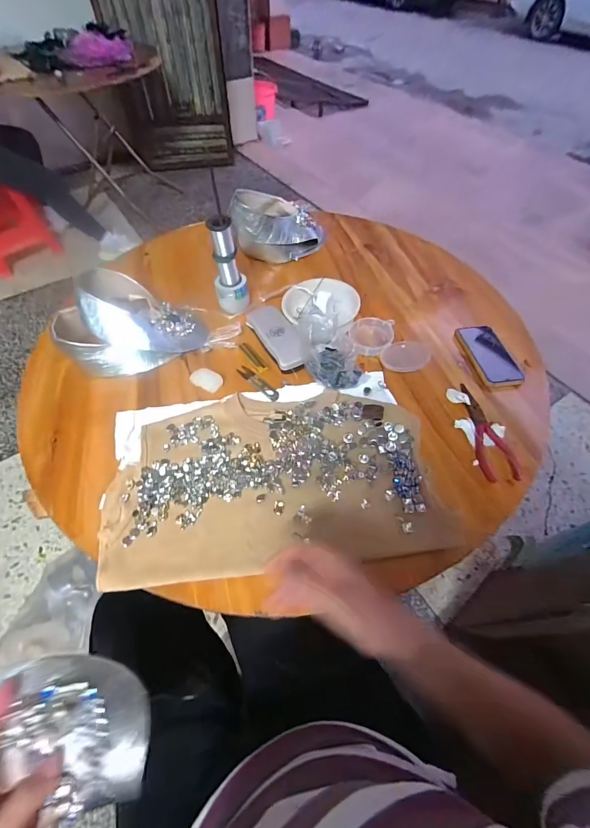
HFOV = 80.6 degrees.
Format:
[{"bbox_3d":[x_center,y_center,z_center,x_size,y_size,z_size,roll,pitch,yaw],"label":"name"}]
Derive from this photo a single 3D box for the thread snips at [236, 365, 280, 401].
[{"bbox_3d":[-0.064,-0.055,0.606,0.021,0.007,0.102,-36,62,-23],"label":"thread snips"}]

